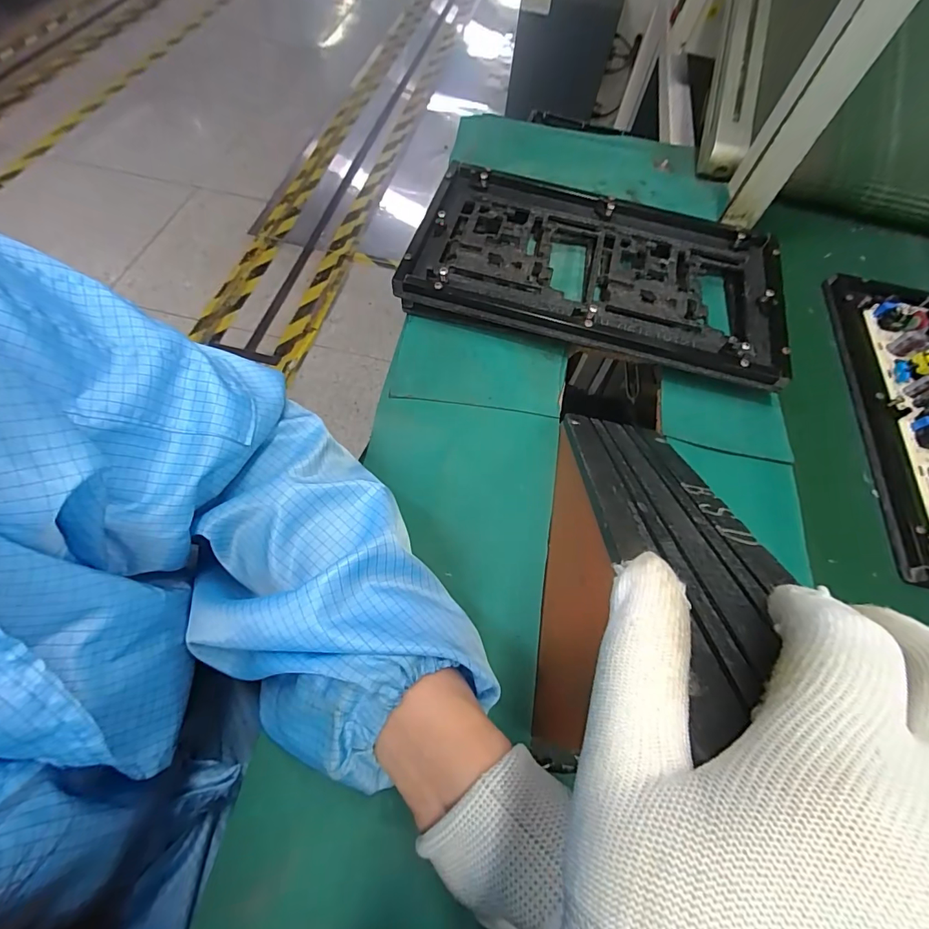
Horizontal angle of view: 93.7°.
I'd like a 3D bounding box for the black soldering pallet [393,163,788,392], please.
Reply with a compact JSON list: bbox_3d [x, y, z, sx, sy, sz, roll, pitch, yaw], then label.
[{"bbox_3d":[0.121,-0.182,0.416,0.336,0.041,0.200,16,63,4],"label":"black soldering pallet"}]

